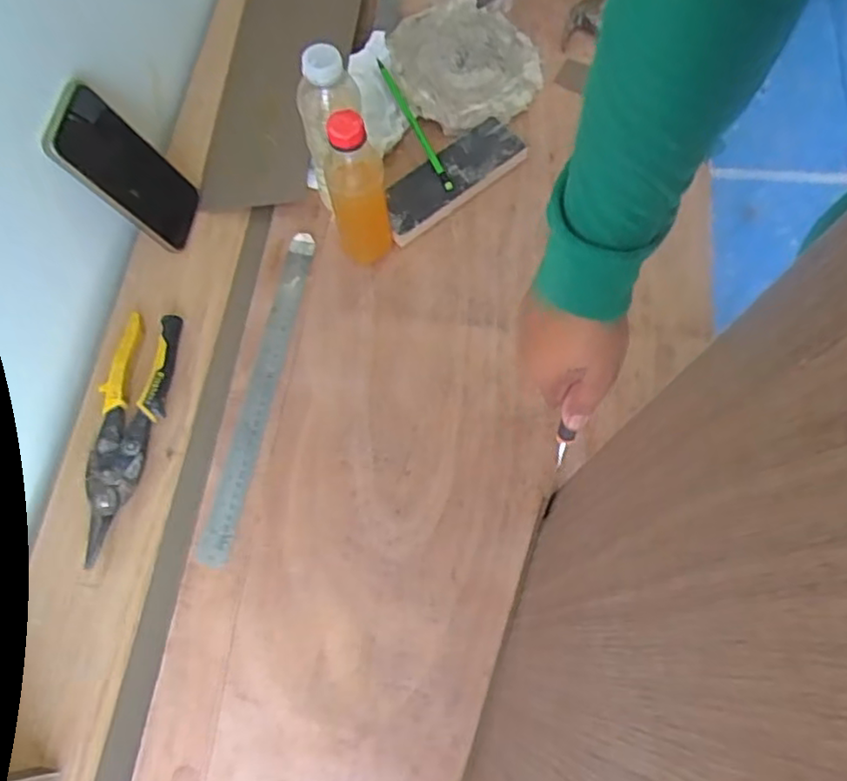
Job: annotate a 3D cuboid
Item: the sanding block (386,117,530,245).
[{"bbox_3d":[0.026,-0.225,0.712,0.172,0.023,0.066,-37,73,-12],"label":"sanding block"}]

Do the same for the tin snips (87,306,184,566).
[{"bbox_3d":[-0.279,0.037,0.636,0.054,0.019,0.235,4,69,3],"label":"tin snips"}]

